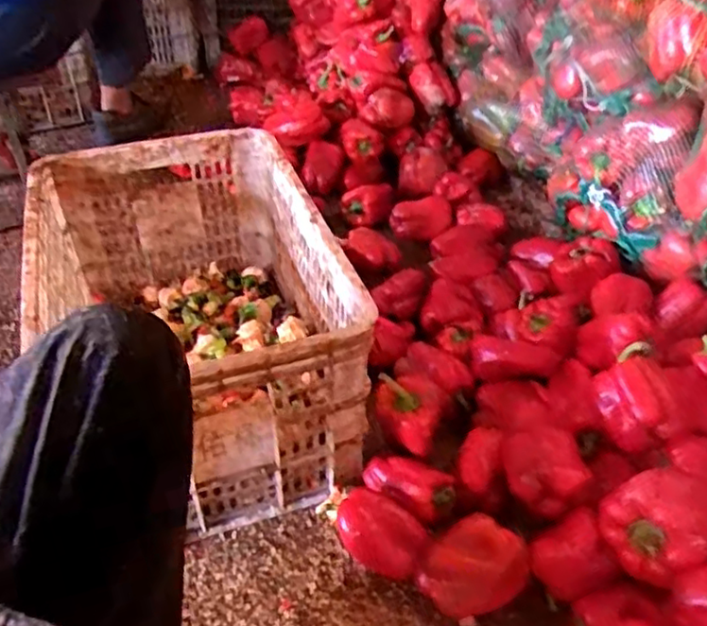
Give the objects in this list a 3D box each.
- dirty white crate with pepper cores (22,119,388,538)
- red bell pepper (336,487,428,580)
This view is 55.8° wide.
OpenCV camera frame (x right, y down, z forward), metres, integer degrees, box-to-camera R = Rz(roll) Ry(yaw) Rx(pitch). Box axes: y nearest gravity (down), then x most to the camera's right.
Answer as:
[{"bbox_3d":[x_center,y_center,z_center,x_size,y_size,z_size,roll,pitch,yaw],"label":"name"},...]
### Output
[{"bbox_3d":[-0.227,-0.015,0.926,0.345,0.272,0.542,-12,42,-15],"label":"dirty white crate with pepper cores"},{"bbox_3d":[0.032,0.261,0.787,0.107,0.059,0.070,19,44,20],"label":"red bell pepper"}]

